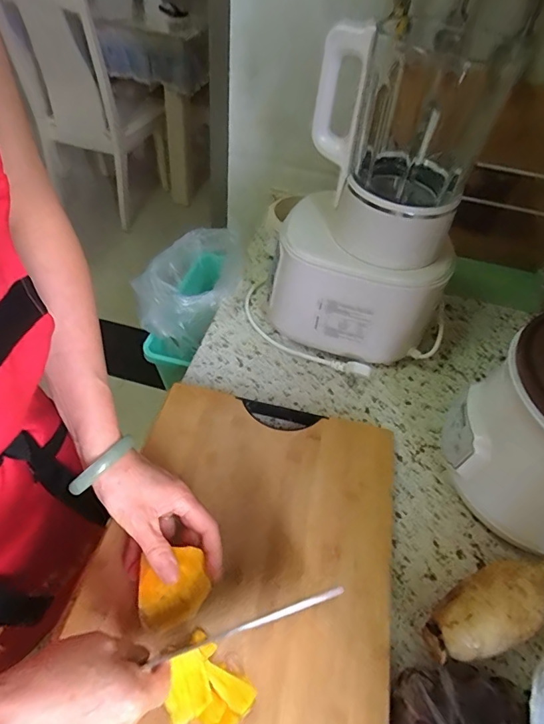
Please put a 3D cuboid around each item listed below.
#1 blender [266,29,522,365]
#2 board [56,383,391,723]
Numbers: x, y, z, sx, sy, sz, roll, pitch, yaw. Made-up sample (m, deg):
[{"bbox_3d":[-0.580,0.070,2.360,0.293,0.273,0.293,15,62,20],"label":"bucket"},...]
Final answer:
[{"bbox_3d":[0.135,-0.204,0.585,0.206,0.377,0.225,15,50,6],"label":"blender"},{"bbox_3d":[-0.030,0.214,0.436,0.281,0.032,0.395,13,50,4],"label":"board"}]

